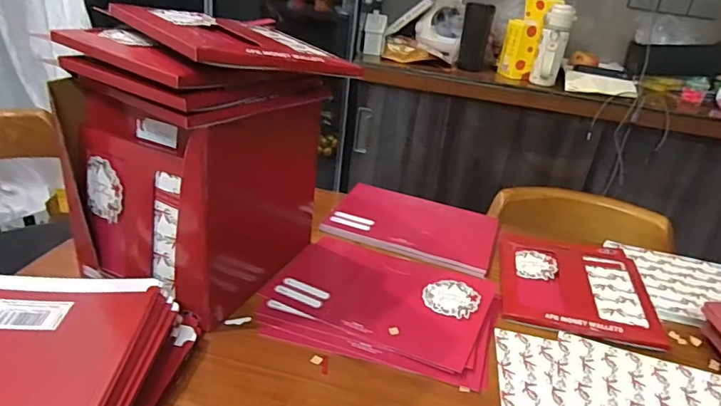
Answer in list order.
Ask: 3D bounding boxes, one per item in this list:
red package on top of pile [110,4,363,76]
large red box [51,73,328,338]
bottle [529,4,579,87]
[{"bbox_3d":[-0.128,-0.175,0.527,0.202,0.020,0.183,-9,34,-43],"label":"red package on top of pile"},{"bbox_3d":[-0.200,-0.027,0.645,0.212,0.253,0.248,18,30,19],"label":"large red box"},{"bbox_3d":[0.528,-0.430,1.361,0.076,0.200,0.078,14,29,13],"label":"bottle"}]

